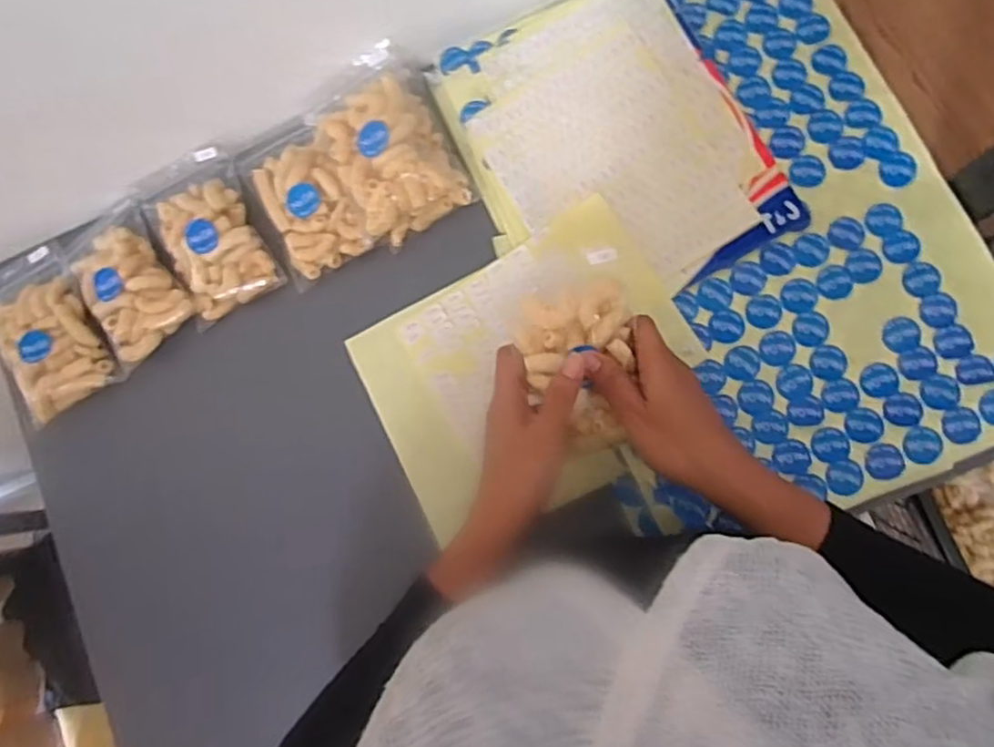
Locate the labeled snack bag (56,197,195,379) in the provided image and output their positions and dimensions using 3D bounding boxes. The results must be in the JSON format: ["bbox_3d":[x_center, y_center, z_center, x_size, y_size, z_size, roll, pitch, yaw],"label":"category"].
[{"bbox_3d":[-0.323,-0.081,0.587,0.083,0.033,0.132,-34,83,3],"label":"labeled snack bag"}]

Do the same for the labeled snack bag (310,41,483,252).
[{"bbox_3d":[-0.089,-0.190,0.563,0.106,0.051,0.138,-29,83,4],"label":"labeled snack bag"}]

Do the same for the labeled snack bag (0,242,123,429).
[{"bbox_3d":[-0.396,-0.038,0.589,0.087,0.029,0.141,-33,82,2],"label":"labeled snack bag"}]

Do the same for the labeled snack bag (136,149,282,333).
[{"bbox_3d":[-0.249,-0.120,0.581,0.085,0.034,0.135,-25,83,4],"label":"labeled snack bag"}]

